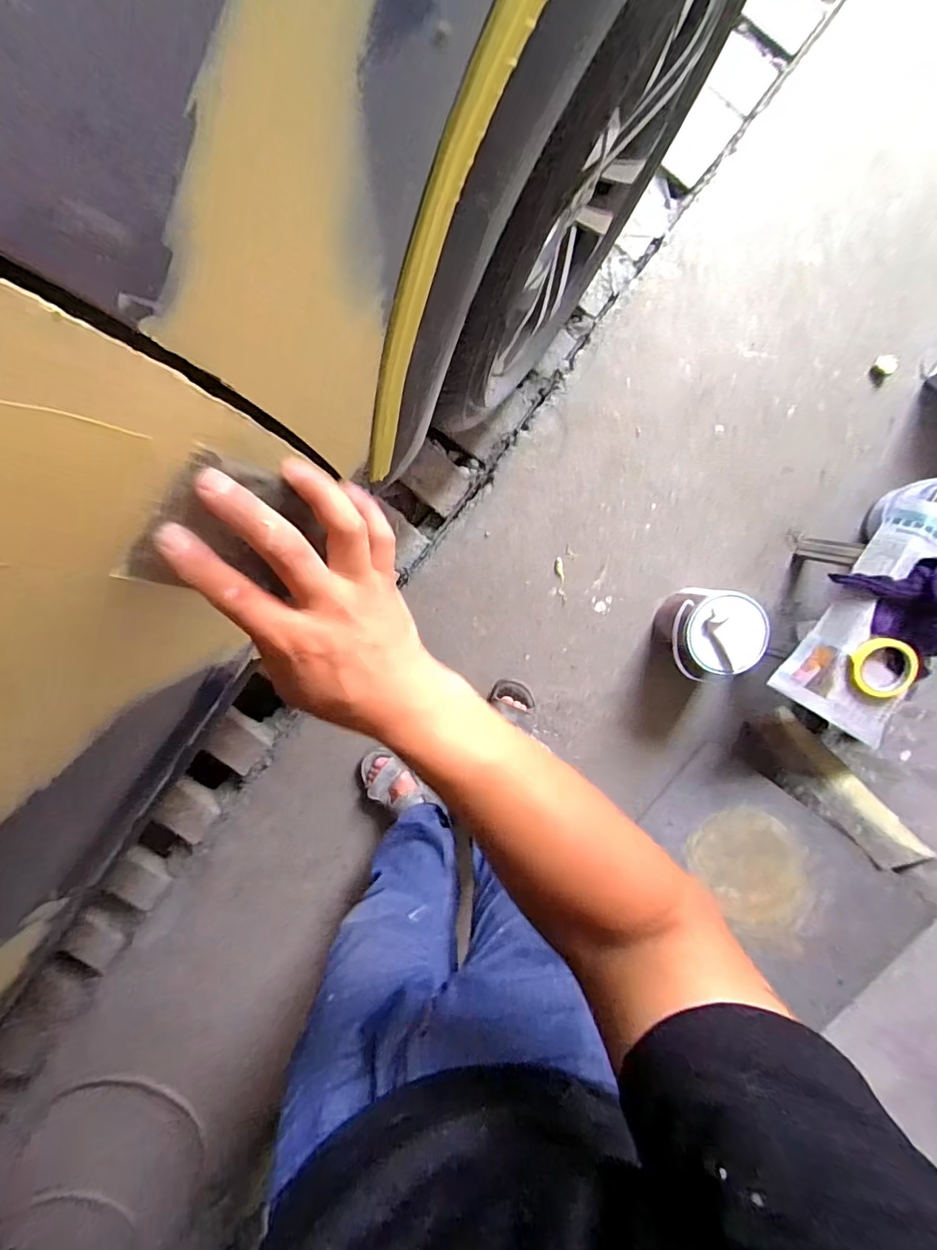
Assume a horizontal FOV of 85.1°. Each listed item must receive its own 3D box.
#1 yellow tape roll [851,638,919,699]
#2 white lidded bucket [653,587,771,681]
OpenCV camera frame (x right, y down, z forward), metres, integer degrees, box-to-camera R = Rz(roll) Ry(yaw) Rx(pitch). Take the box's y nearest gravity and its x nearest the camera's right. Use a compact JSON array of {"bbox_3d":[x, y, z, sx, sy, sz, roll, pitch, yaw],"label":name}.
[{"bbox_3d":[0.697,0.075,0.857,0.091,0.021,0.102,-30,91,27],"label":"yellow tape roll"},{"bbox_3d":[0.473,0.011,1.018,0.144,0.208,0.158,0,95,-1],"label":"white lidded bucket"}]

